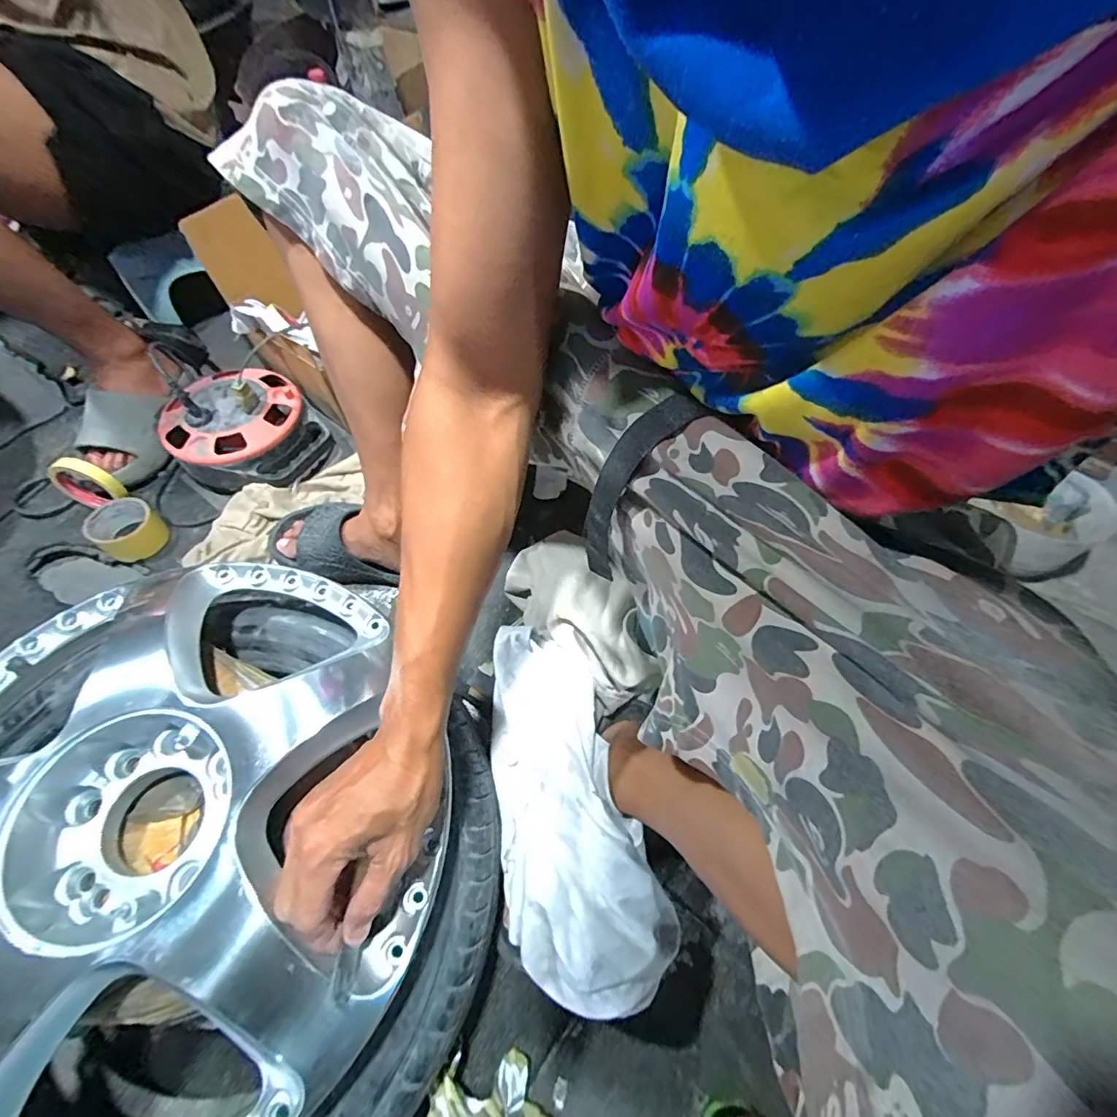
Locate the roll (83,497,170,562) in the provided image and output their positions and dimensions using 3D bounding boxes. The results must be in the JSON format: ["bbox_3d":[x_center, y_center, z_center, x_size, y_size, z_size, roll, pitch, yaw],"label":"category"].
[{"bbox_3d":[-0.637,-0.042,0.746,0.078,0.061,0.082,-1,61,2],"label":"roll"}]

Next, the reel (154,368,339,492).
[{"bbox_3d":[-0.494,-0.205,0.788,0.236,0.094,0.201,39,69,21],"label":"reel"}]

